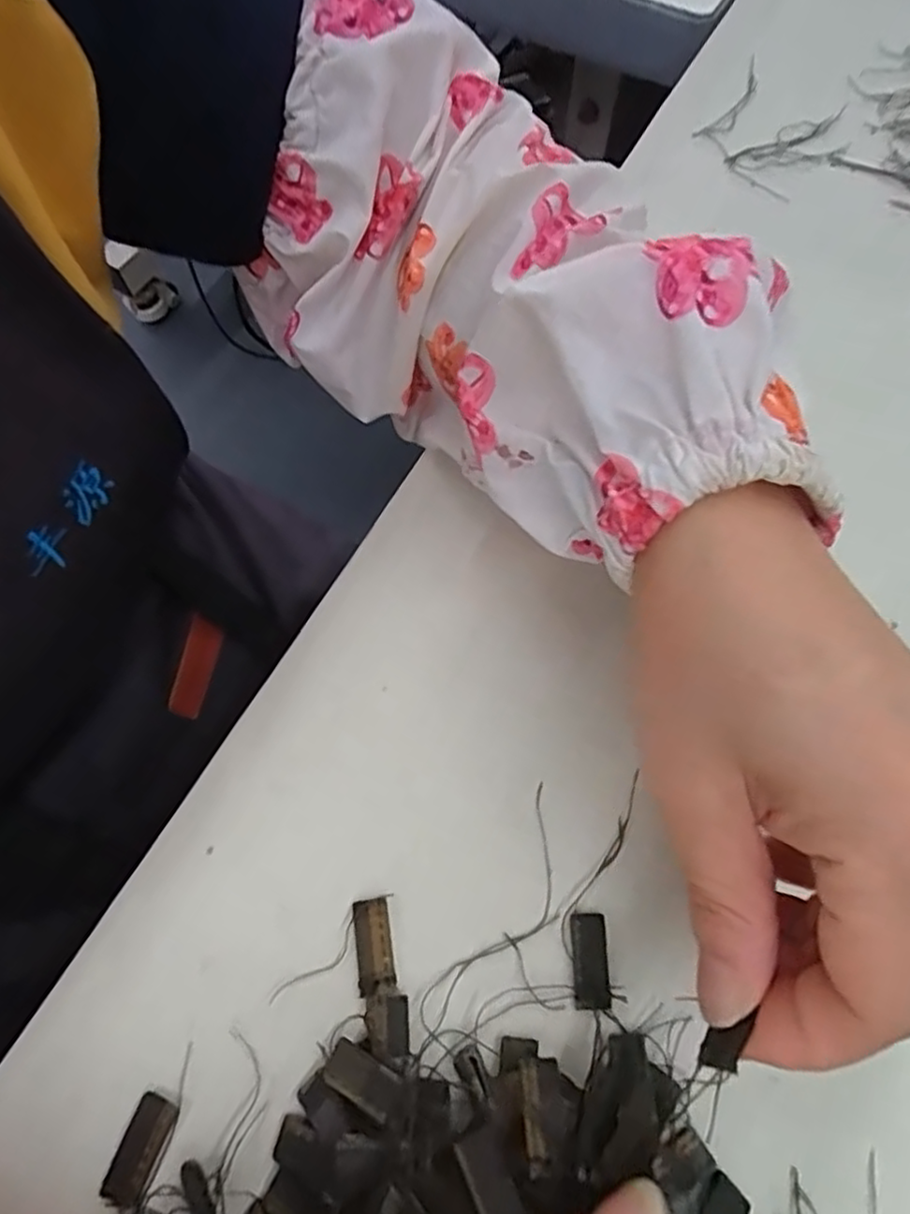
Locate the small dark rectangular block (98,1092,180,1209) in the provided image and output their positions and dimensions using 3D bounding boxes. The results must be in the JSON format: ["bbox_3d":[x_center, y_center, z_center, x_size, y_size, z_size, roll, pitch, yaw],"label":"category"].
[{"bbox_3d":[-0.081,0.139,0.167,0.012,0.004,0.023,19,69,9],"label":"small dark rectangular block"}]

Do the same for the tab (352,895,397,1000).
[{"bbox_3d":[-0.023,0.095,0.184,0.010,0.005,0.023,-9,67,-3],"label":"tab"}]

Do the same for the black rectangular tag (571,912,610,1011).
[{"bbox_3d":[0.038,0.099,0.182,0.010,0.004,0.024,-1,67,0],"label":"black rectangular tag"}]

